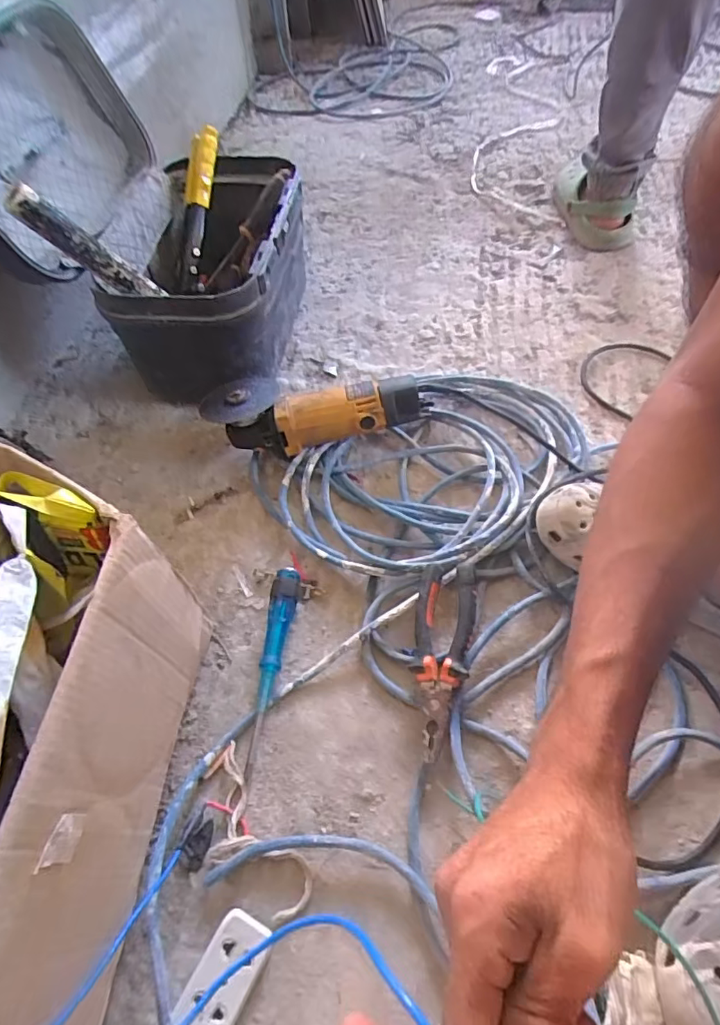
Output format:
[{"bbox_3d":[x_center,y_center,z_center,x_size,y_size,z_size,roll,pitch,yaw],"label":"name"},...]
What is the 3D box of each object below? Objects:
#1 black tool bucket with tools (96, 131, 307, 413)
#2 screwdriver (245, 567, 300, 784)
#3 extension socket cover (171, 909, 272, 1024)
[{"bbox_3d":[-0.192,-0.327,0.759,0.197,0.190,0.333,6,56,6],"label":"black tool bucket with tools"},{"bbox_3d":[-0.084,0.148,0.519,0.026,0.025,0.196,5,63,5],"label":"screwdriver"},{"bbox_3d":[-0.107,0.357,0.381,0.041,0.025,0.114,21,59,16],"label":"extension socket cover"}]

